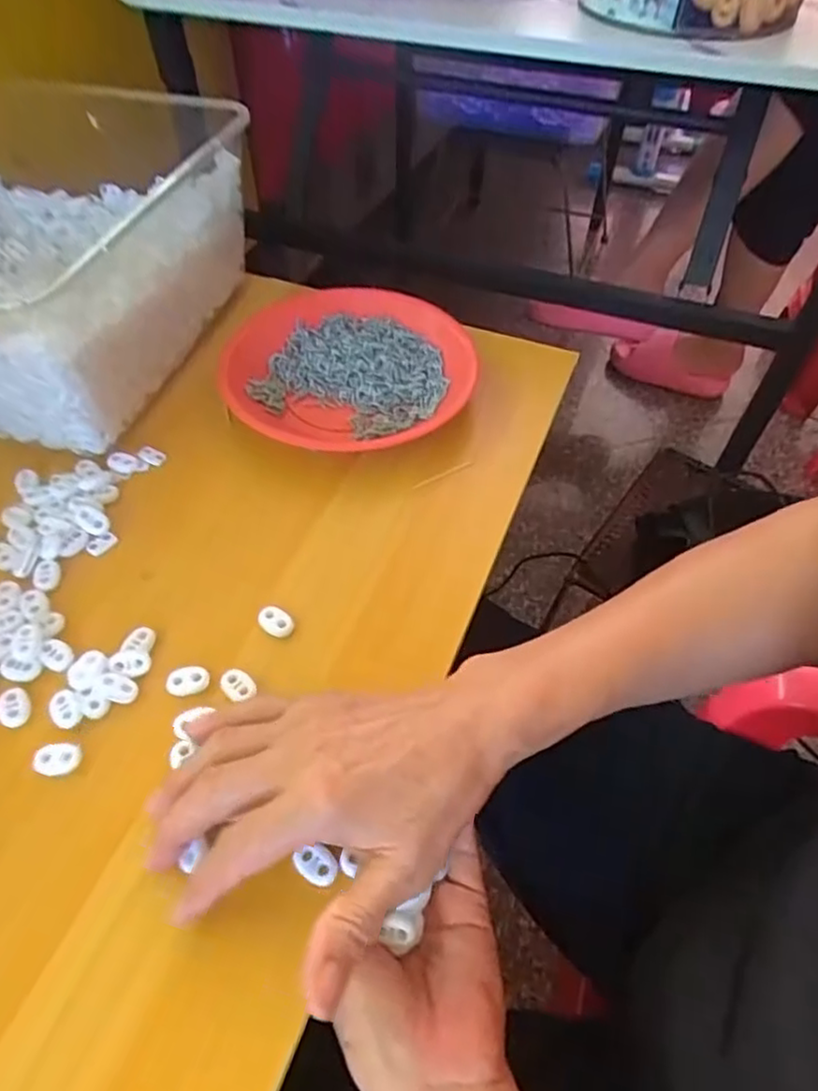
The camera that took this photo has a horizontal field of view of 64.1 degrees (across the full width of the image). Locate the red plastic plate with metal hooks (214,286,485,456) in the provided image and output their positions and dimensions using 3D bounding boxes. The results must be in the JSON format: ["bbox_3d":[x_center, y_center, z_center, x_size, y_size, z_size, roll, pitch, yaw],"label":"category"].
[{"bbox_3d":[-0.049,-0.139,0.515,0.190,0.024,0.184,1,52,-1],"label":"red plastic plate with metal hooks"}]

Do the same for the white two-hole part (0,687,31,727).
[{"bbox_3d":[-0.215,0.087,0.354,0.016,0.004,0.023,-24,56,-19],"label":"white two-hole part"}]

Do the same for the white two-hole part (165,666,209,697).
[{"bbox_3d":[-0.123,0.074,0.362,0.024,0.004,0.015,-6,52,-6],"label":"white two-hole part"}]

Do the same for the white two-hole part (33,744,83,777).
[{"bbox_3d":[-0.180,0.110,0.335,0.021,0.007,0.015,0,52,-1],"label":"white two-hole part"}]

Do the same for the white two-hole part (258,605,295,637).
[{"bbox_3d":[-0.079,0.045,0.387,0.022,0.006,0.015,34,59,23],"label":"white two-hole part"}]

